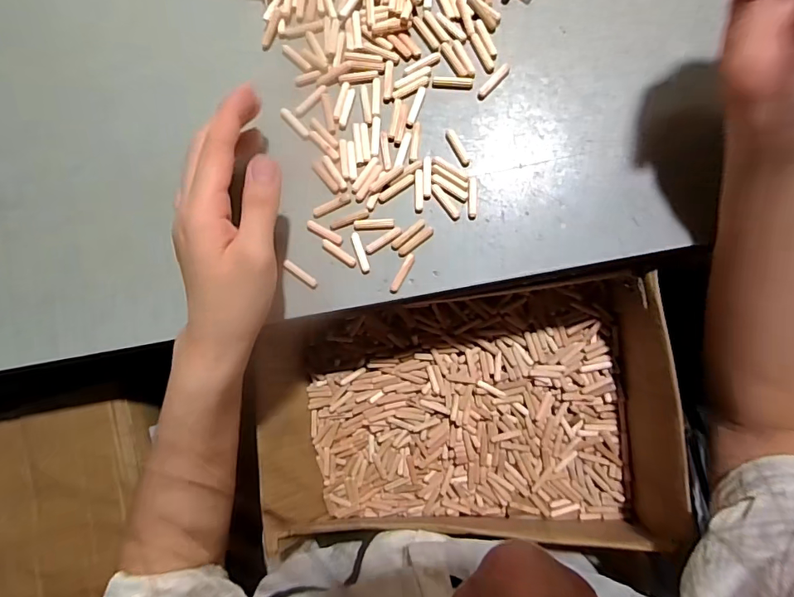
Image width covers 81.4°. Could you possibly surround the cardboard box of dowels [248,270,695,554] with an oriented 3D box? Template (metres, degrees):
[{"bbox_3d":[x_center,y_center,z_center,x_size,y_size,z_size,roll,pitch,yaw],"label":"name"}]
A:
[{"bbox_3d":[0.045,0.114,0.429,0.350,0.119,0.227,-6,86,6],"label":"cardboard box of dowels"}]

